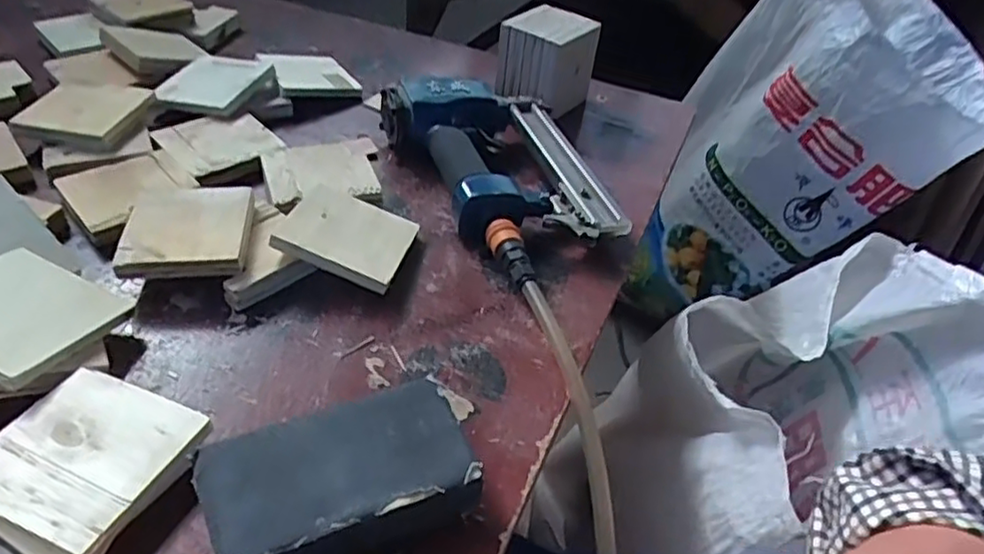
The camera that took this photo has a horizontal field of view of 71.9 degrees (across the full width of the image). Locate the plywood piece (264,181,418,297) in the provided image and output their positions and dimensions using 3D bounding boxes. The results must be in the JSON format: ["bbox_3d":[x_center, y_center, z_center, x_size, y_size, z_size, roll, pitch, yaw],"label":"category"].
[{"bbox_3d":[-0.110,-0.033,0.523,0.091,0.014,0.089,23,36,-5],"label":"plywood piece"}]

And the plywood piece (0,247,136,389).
[{"bbox_3d":[-0.289,0.020,0.413,0.090,0.014,0.091,28,32,5],"label":"plywood piece"}]

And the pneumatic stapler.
[{"bbox_3d":[0.018,-0.103,0.617,0.159,0.077,0.237,-17,44,-27],"label":"pneumatic stapler"}]

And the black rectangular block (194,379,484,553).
[{"bbox_3d":[-0.081,0.109,0.362,0.134,0.038,0.072,-13,43,-23],"label":"black rectangular block"}]

